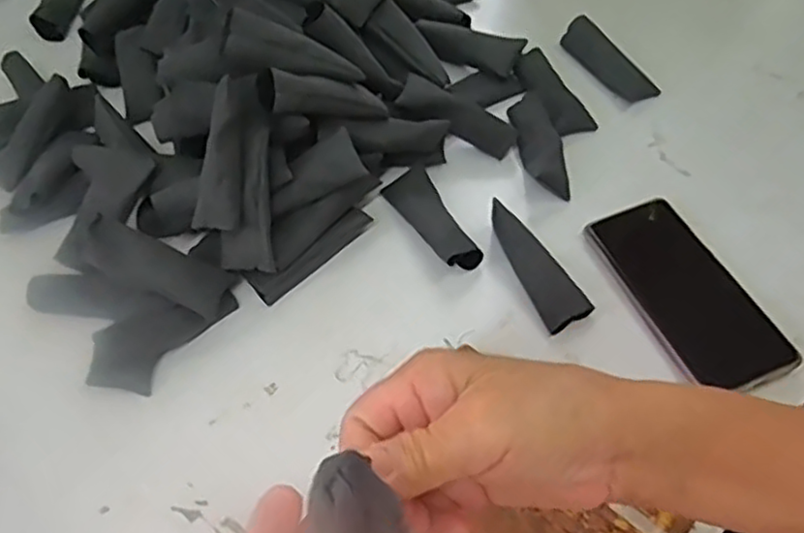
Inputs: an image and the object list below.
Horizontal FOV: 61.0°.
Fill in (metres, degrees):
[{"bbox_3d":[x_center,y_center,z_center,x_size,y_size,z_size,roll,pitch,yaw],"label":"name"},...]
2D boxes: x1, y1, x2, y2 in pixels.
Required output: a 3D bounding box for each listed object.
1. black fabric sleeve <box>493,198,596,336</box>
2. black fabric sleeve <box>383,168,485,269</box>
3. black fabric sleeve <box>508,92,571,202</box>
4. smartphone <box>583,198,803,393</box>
[{"bbox_3d":[0.101,-0.004,0.504,0.034,0.031,0.099,-21,56,-11],"label":"black fabric sleeve"},{"bbox_3d":[0.024,-0.042,0.538,0.037,0.016,0.110,-28,58,-15],"label":"black fabric sleeve"},{"bbox_3d":[0.115,-0.101,0.572,0.032,0.024,0.098,-13,67,-6],"label":"black fabric sleeve"},{"bbox_3d":[0.205,0.017,0.494,0.077,0.011,0.159,-21,56,-11],"label":"smartphone"}]

